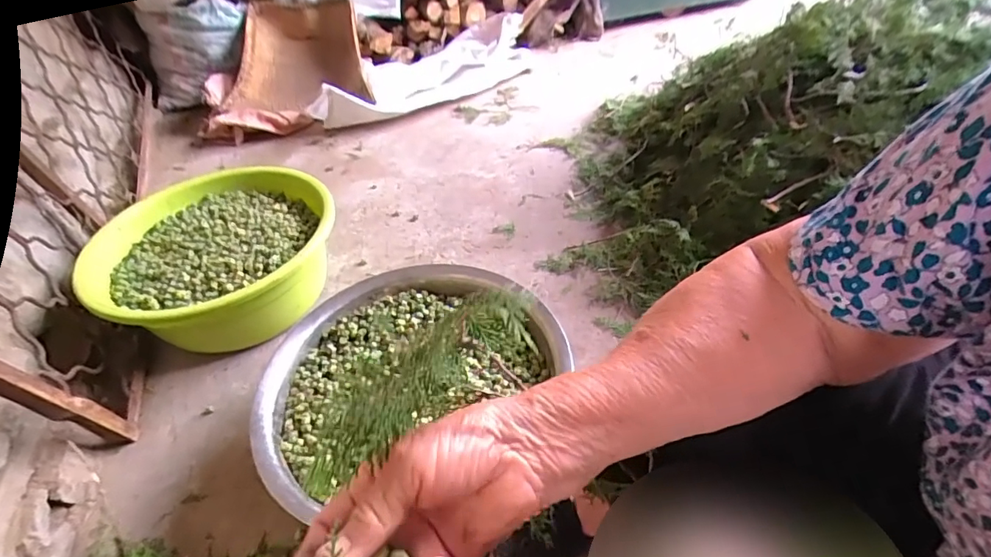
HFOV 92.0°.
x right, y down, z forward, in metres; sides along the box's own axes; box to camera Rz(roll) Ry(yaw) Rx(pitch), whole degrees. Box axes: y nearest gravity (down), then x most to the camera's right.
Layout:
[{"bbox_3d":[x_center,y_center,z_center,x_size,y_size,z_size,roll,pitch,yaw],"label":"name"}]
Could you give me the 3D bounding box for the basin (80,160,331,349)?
[{"bbox_3d":[-0.540,-0.032,0.970,0.441,0.179,0.412,-24,45,-18],"label":"basin"}]

